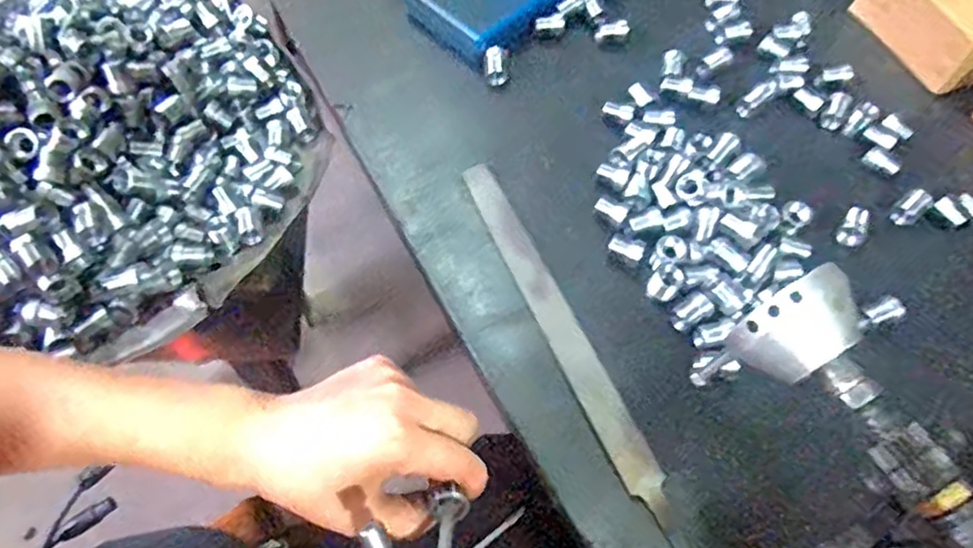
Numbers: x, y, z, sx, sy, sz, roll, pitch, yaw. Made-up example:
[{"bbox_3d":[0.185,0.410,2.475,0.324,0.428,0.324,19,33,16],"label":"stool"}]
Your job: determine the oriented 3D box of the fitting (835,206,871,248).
[{"bbox_3d":[0.268,-0.035,0.482,0.018,0.013,0.031,29,65,10],"label":"fitting"}]

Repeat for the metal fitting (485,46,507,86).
[{"bbox_3d":[0.008,-0.165,0.526,0.016,0.013,0.030,2,63,-3],"label":"metal fitting"}]

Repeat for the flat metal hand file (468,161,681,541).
[{"bbox_3d":[0.047,0.033,0.434,0.023,0.007,0.267,-21,66,-14],"label":"flat metal hand file"}]

